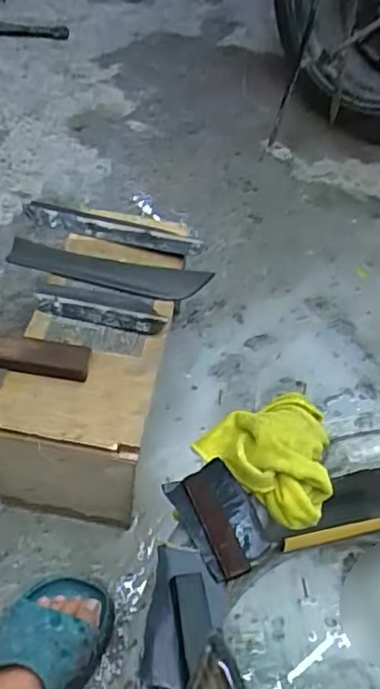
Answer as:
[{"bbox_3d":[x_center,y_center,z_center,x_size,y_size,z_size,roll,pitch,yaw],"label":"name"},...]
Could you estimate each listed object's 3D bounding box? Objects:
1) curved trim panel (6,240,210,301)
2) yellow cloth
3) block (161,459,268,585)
[{"bbox_3d":[-0.117,-0.107,0.864,0.282,0.028,0.052,11,47,4],"label":"curved trim panel"},{"bbox_3d":[0.099,0.104,0.621,0.121,0.060,0.137,-29,57,-28],"label":"yellow cloth"},{"bbox_3d":[0.029,0.167,0.584,0.069,0.031,0.117,-17,51,-20],"label":"block"}]

